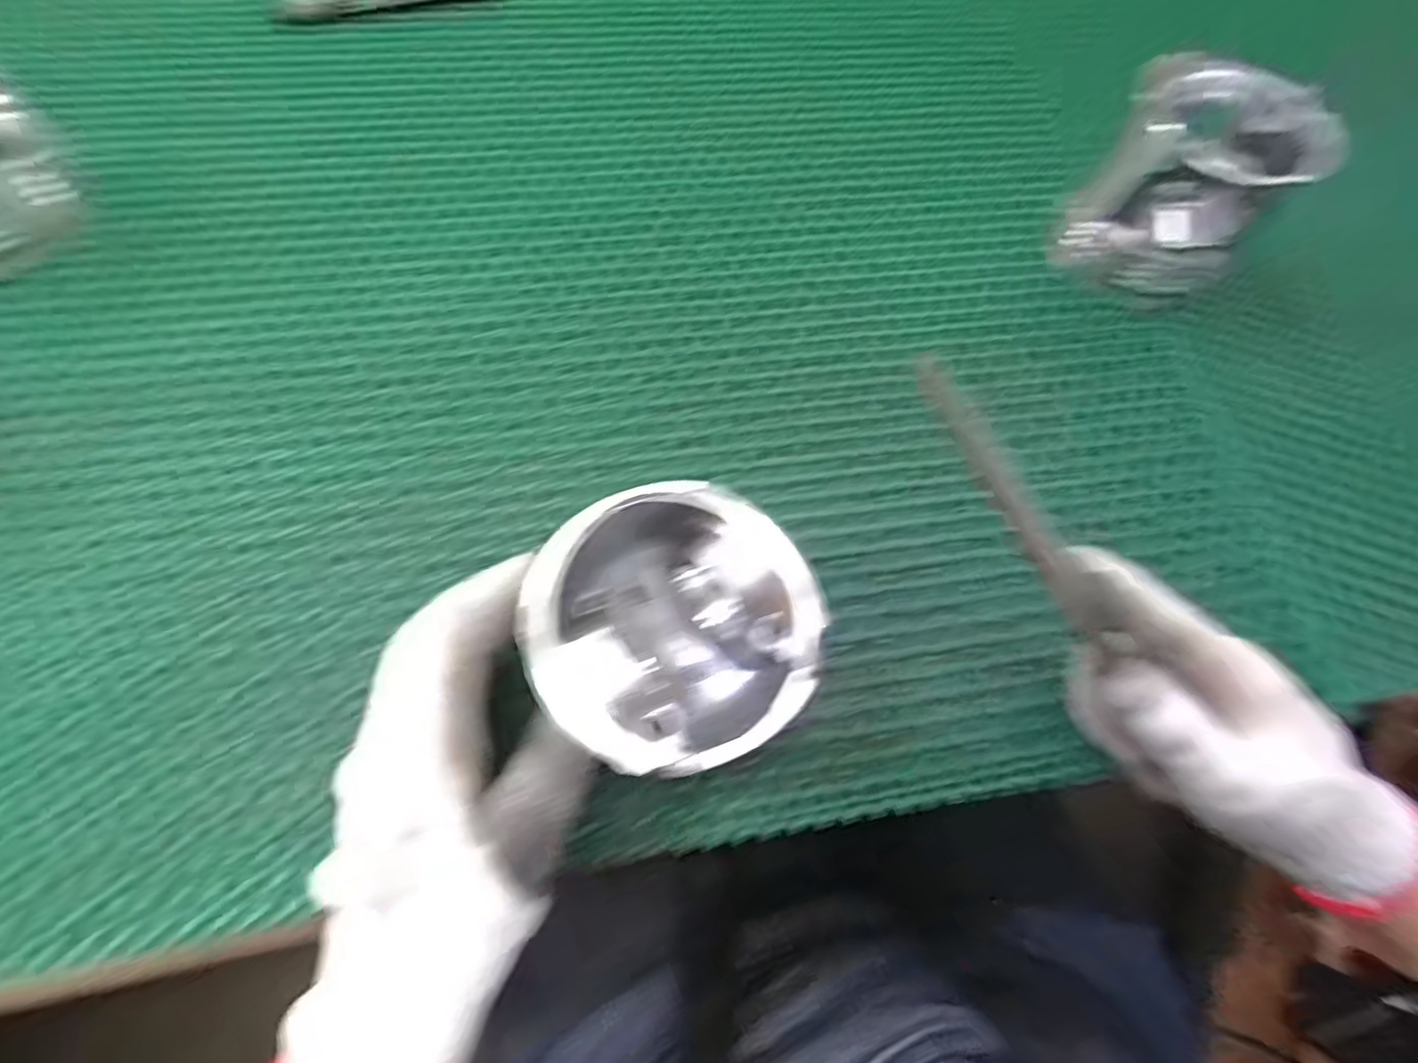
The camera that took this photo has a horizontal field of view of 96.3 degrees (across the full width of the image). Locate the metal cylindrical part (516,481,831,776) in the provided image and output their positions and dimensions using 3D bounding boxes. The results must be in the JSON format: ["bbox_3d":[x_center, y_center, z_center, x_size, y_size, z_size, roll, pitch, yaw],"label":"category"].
[{"bbox_3d":[-0.012,0.036,0.229,0.095,0.053,0.091,1,68,-2],"label":"metal cylindrical part"}]

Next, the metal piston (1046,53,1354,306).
[{"bbox_3d":[0.260,-0.190,0.351,0.093,0.094,0.096,35,70,10],"label":"metal piston"}]

